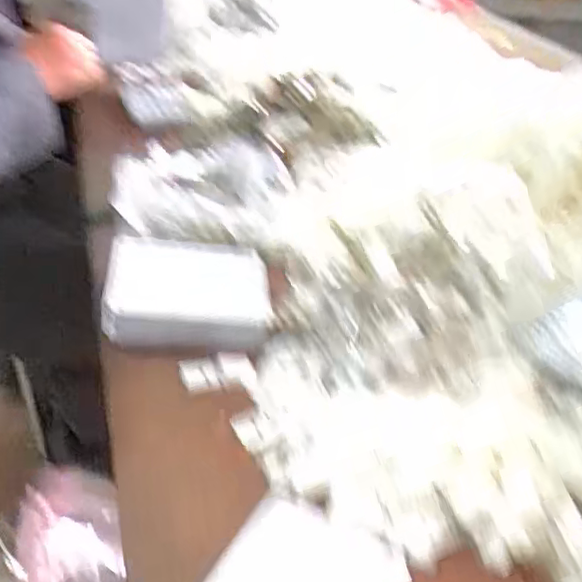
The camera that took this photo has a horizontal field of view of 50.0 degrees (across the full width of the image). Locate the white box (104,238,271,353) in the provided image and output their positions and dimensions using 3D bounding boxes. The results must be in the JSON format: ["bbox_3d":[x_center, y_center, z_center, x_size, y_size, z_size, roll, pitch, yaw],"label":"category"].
[{"bbox_3d":[-0.092,0.002,0.556,0.137,0.037,0.111,1,36,-8],"label":"white box"}]

